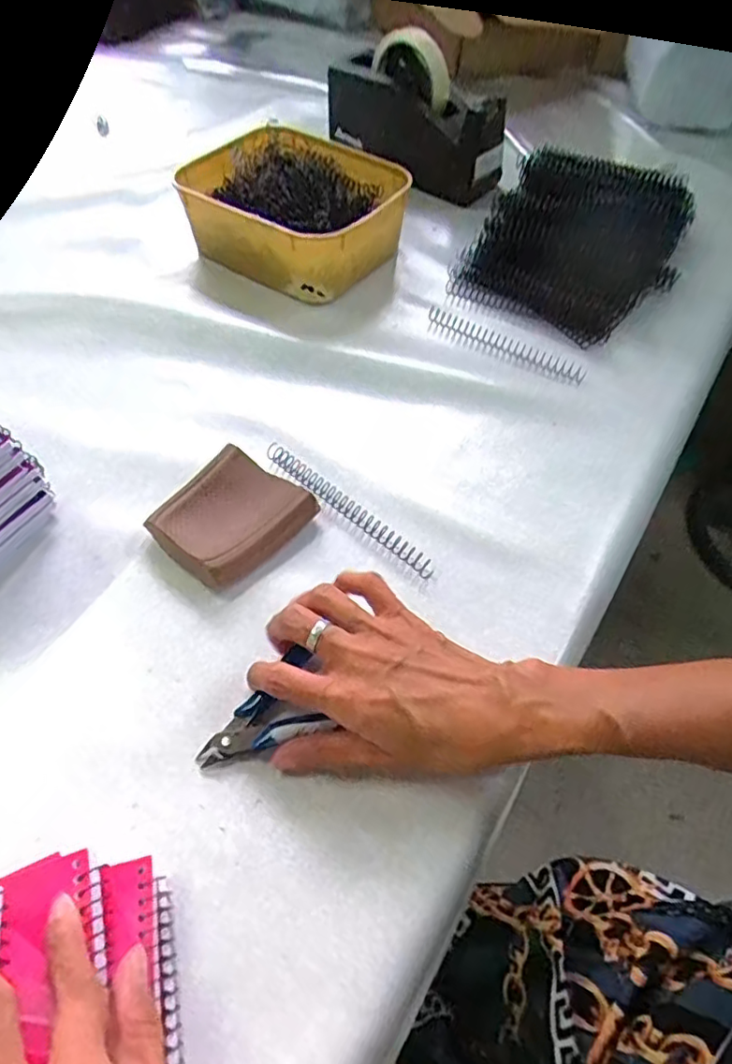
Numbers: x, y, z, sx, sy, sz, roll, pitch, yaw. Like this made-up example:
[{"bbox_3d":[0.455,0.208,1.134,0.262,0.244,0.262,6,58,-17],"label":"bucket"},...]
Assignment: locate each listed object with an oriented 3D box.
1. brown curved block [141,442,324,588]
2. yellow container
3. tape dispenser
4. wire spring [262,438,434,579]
[{"bbox_3d":[-0.093,-0.011,0.410,0.079,0.024,0.090,34,61,22],"label":"brown curved block"},{"bbox_3d":[-0.062,-0.310,0.587,0.186,0.072,0.156,32,60,21],"label":"yellow container"},{"bbox_3d":[0.060,-0.456,0.658,0.207,0.119,0.074,35,61,23],"label":"tape dispenser"},{"bbox_3d":[-0.014,-0.018,0.420,0.153,0.009,0.013,37,62,24],"label":"wire spring"}]

